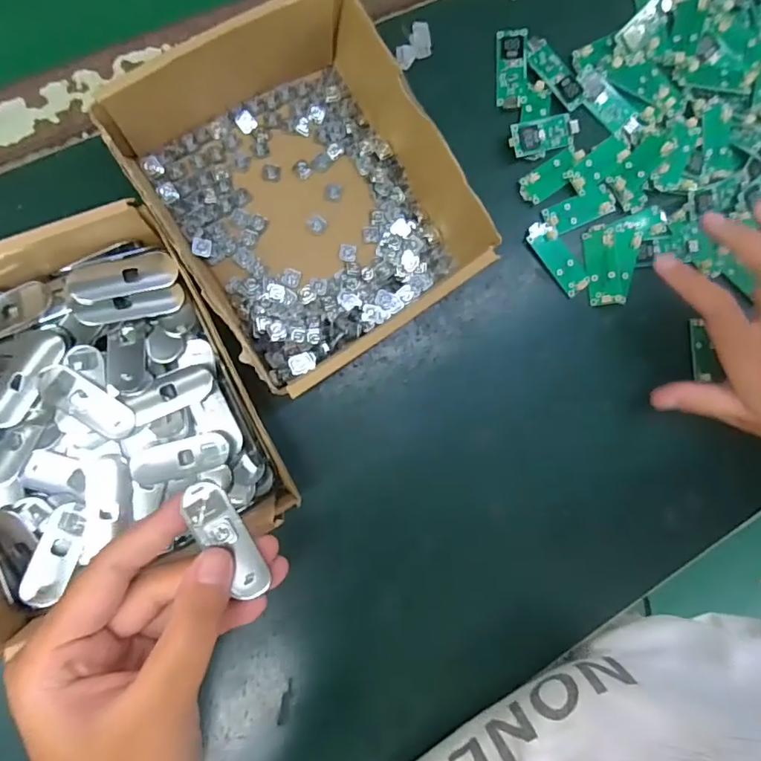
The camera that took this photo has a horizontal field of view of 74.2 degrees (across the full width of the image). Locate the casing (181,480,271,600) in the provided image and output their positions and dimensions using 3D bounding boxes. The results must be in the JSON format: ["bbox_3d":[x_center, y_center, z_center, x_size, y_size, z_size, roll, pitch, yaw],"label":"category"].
[{"bbox_3d":[-0.060,0.061,0.196,0.016,0.005,0.048,-31,95,-9],"label":"casing"}]

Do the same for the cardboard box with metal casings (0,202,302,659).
[{"bbox_3d":[-0.140,0.018,0.248,0.145,0.058,0.167,-25,94,-9],"label":"cardboard box with metal casings"}]

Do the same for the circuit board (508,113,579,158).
[{"bbox_3d":[0.105,-0.157,0.320,0.050,0.009,0.019,-19,93,-9],"label":"circuit board"}]

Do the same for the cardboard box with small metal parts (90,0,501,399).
[{"bbox_3d":[-0.042,-0.102,0.272,0.149,0.051,0.177,-27,94,-9],"label":"cardboard box with small metal parts"}]

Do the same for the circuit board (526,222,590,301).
[{"bbox_3d":[0.114,-0.079,0.323,0.018,0.004,0.051,-38,96,-8],"label":"circuit board"}]

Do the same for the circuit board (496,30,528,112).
[{"bbox_3d":[0.084,-0.199,0.322,0.019,0.004,0.049,-1,92,9],"label":"circuit board"}]

